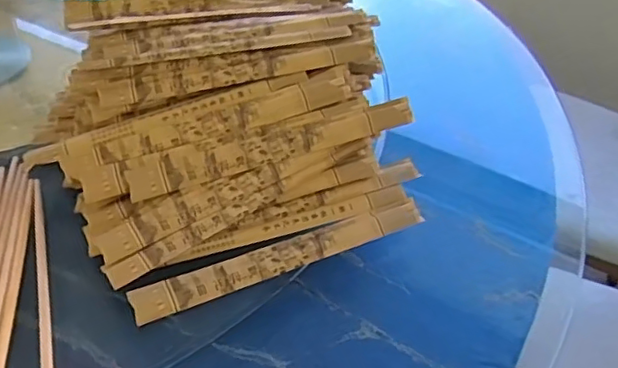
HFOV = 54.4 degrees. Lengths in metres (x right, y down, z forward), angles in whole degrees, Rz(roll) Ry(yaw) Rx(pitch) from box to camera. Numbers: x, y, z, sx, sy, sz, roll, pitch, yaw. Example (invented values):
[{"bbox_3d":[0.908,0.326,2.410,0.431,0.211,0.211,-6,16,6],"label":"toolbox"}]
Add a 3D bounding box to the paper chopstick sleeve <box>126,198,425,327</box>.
[{"bbox_3d":[-0.020,0.059,0.501,0.256,0.008,0.029,-17,59,-20],"label":"paper chopstick sleeve"}]

